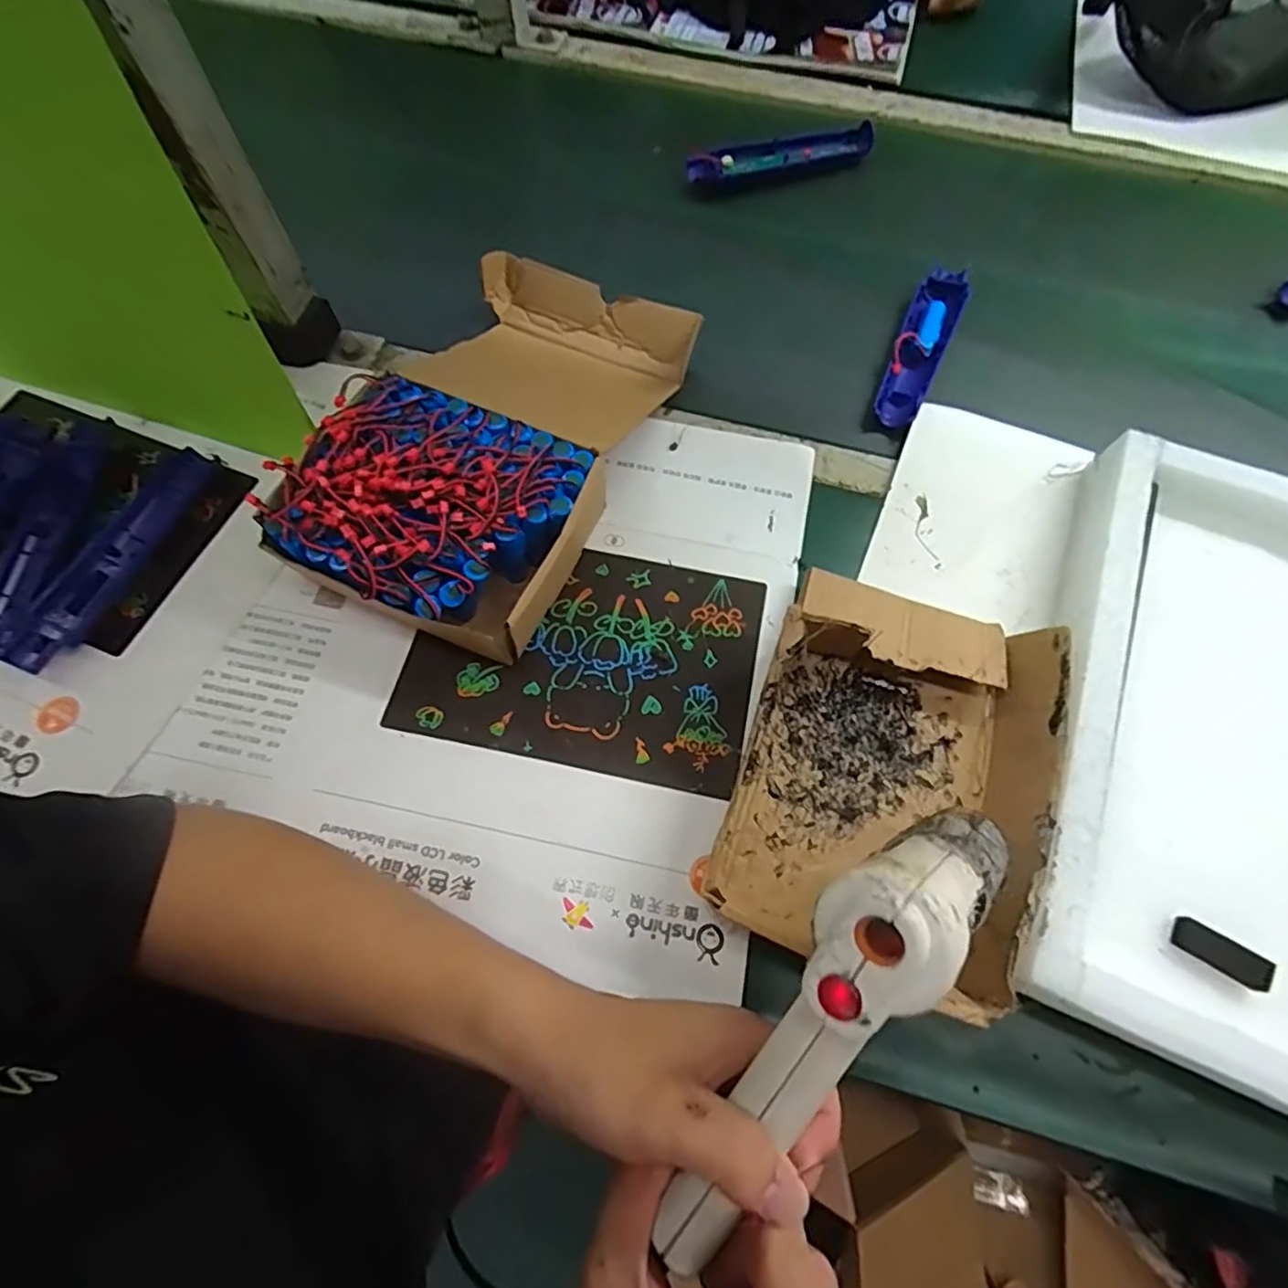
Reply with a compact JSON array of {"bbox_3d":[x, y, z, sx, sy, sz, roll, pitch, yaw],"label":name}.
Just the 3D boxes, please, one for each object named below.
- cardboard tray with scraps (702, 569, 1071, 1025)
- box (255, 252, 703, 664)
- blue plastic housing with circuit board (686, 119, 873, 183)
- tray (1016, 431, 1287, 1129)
[{"bbox_3d":[0.136,0.061,0.341,0.156,0.053,0.213,19,70,7],"label":"cardboard tray with scraps"},{"bbox_3d":[-0.093,-0.148,0.424,0.170,0.082,0.302,21,70,8],"label":"box"},{"bbox_3d":[0.123,-0.438,0.567,0.170,0.020,0.031,-13,69,-5],"label":"blue plastic housing with circuit board"},{"bbox_3d":[0.397,0.081,0.338,0.336,0.039,0.352,21,70,8],"label":"tray"}]

